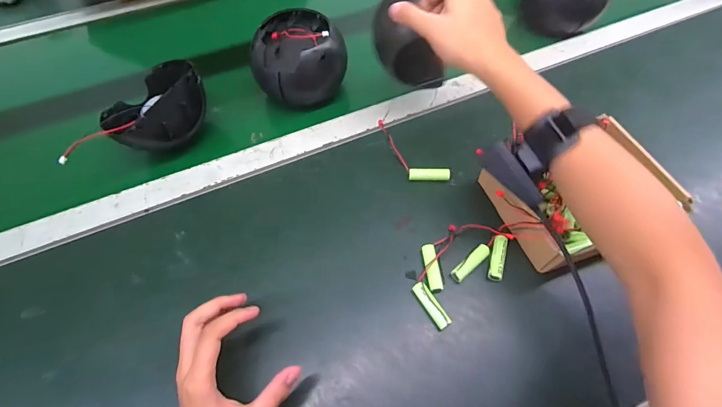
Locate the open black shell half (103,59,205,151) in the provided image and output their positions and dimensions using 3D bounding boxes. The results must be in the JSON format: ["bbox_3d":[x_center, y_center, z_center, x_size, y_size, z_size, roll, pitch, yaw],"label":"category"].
[{"bbox_3d":[-0.263,-0.125,0.451,0.122,0.063,0.088,-39,67,-19],"label":"open black shell half"}]

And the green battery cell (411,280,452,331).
[{"bbox_3d":[0.071,0.106,0.361,0.015,0.017,0.049,-29,64,-14],"label":"green battery cell"}]

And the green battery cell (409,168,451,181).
[{"bbox_3d":[0.086,-0.036,0.439,0.050,0.010,0.012,2,61,2],"label":"green battery cell"}]

